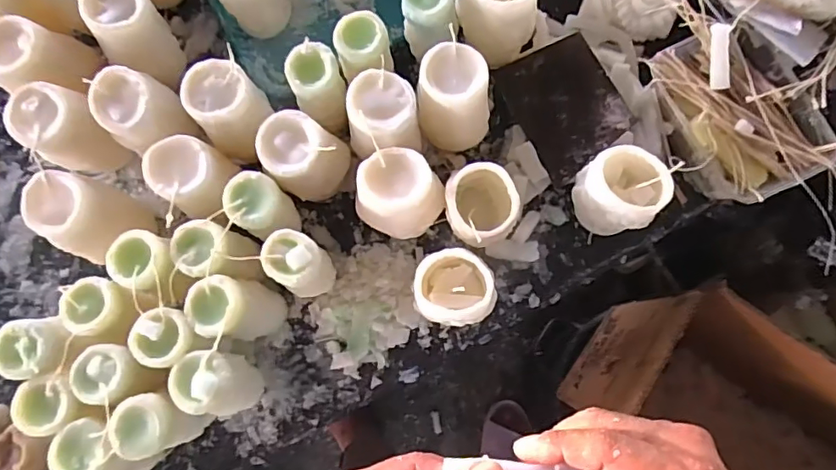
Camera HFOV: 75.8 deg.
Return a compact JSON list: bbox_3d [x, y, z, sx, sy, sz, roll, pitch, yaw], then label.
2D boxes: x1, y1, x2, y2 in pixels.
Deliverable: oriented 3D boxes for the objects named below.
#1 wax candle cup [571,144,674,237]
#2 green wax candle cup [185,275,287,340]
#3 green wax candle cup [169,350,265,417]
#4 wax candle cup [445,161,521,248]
[{"bbox_3d":[0.192,-0.040,0.521,0.068,0.087,0.077,-36,81,-5],"label":"wax candle cup"},{"bbox_3d":[-0.168,0.071,0.509,0.055,0.105,0.053,0,80,1],"label":"green wax candle cup"},{"bbox_3d":[-0.181,0.132,0.492,0.051,0.100,0.056,4,81,2],"label":"green wax candle cup"},{"bbox_3d":[0.059,-0.025,0.525,0.061,0.098,0.067,0,80,1],"label":"wax candle cup"}]

